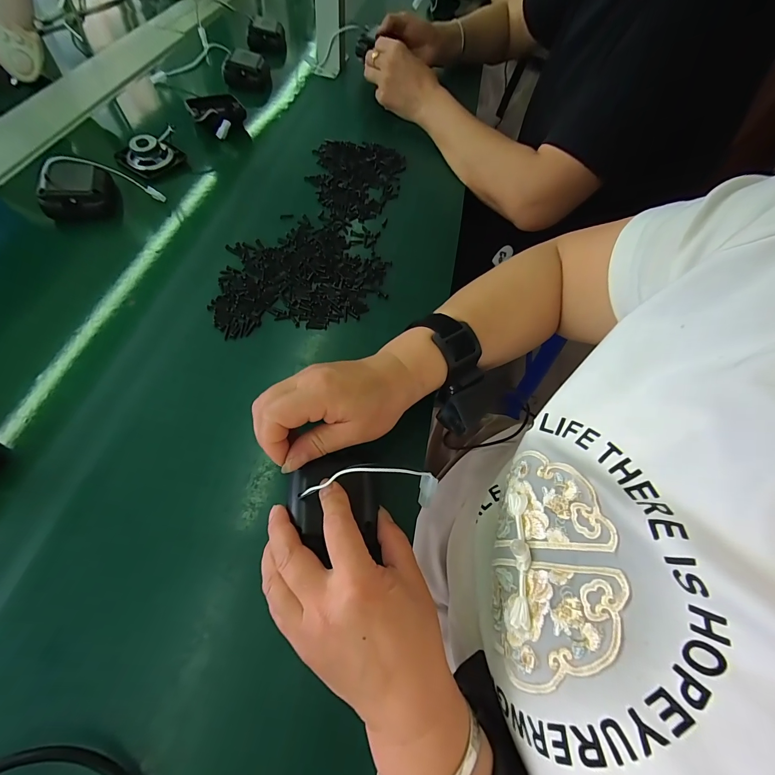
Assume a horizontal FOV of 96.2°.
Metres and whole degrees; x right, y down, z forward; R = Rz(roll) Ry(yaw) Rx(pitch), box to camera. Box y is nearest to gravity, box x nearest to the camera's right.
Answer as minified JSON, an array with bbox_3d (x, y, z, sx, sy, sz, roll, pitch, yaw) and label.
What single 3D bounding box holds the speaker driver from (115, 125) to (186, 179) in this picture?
[{"bbox_3d":[-0.305,-0.302,0.447,0.077,0.029,0.055,-26,66,-17],"label":"speaker driver"}]

